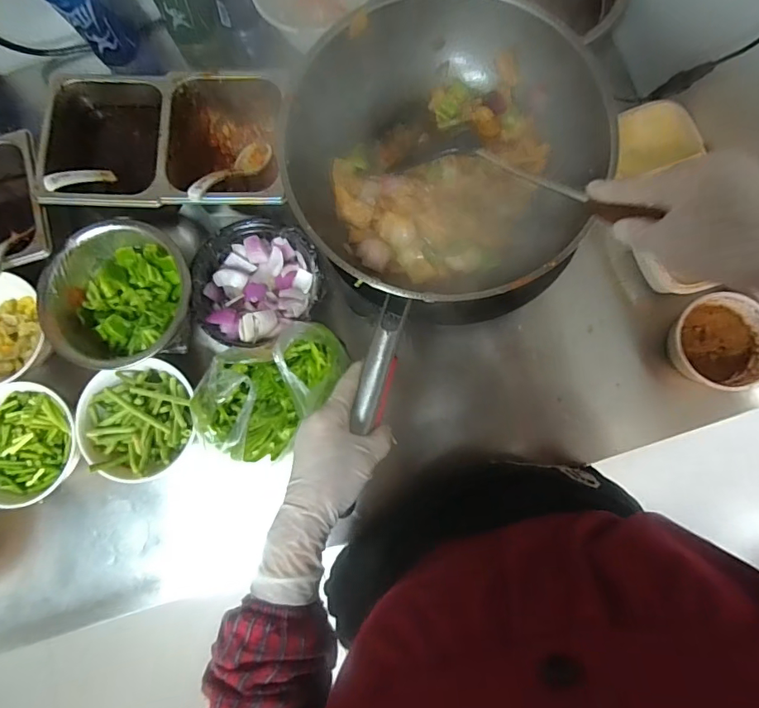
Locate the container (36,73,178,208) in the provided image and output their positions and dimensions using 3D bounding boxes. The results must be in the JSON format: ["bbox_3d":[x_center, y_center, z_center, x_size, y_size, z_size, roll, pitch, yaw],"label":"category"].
[{"bbox_3d":[-0.334,-0.258,0.631,0.163,0.107,0.171,-1,81,3],"label":"container"}]

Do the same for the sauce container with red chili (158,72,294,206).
[{"bbox_3d":[-0.196,-0.260,0.631,0.138,0.108,0.176,2,81,3],"label":"sauce container with red chili"}]

